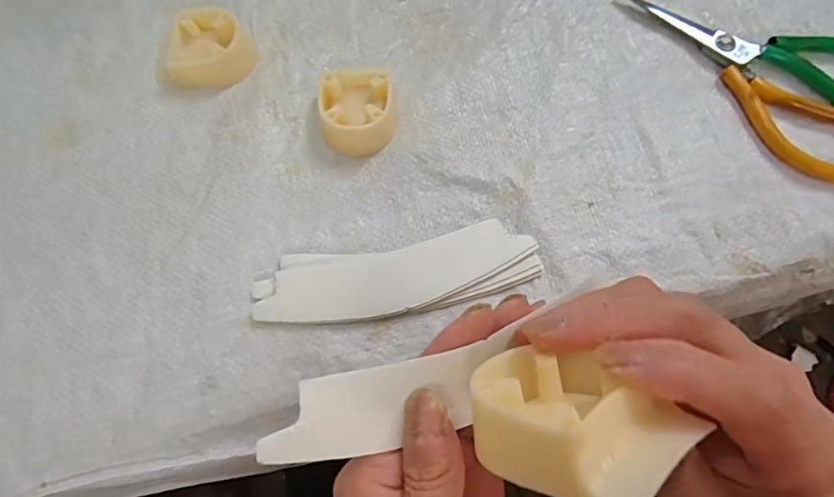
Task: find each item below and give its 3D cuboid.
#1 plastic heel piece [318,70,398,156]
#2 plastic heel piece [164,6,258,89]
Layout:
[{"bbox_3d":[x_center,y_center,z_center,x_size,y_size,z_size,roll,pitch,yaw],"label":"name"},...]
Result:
[{"bbox_3d":[-0.036,-0.086,0.319,0.045,0.022,0.051,-8,71,-2],"label":"plastic heel piece"},{"bbox_3d":[-0.136,-0.130,0.339,0.052,0.025,0.052,0,71,1],"label":"plastic heel piece"}]

